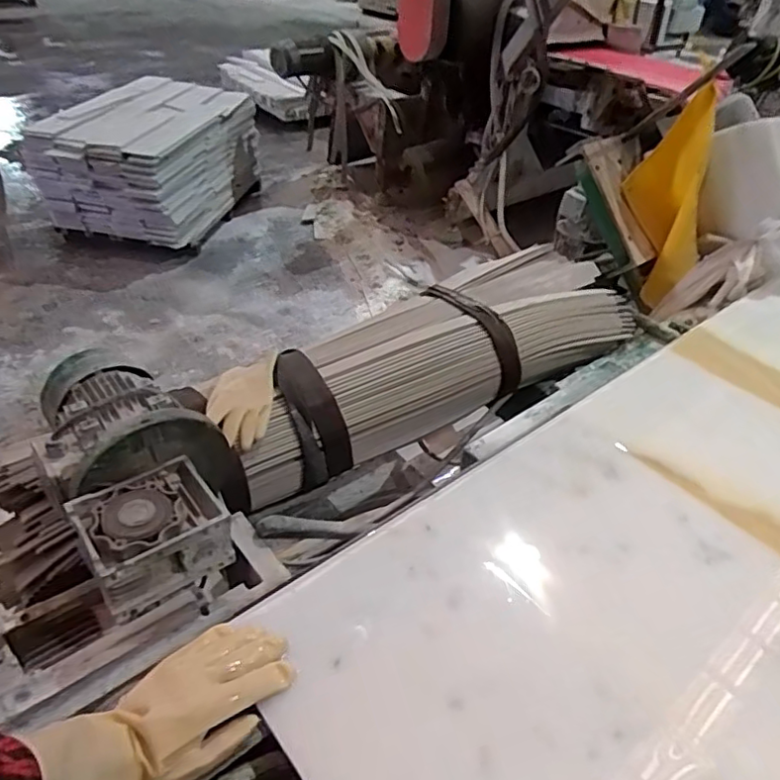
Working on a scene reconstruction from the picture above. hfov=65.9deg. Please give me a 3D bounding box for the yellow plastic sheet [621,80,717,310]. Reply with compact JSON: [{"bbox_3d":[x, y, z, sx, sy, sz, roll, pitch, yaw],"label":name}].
[{"bbox_3d":[0.616,-0.420,1.358,0.165,0.457,0.056,4,18,20],"label":"yellow plastic sheet"}]

